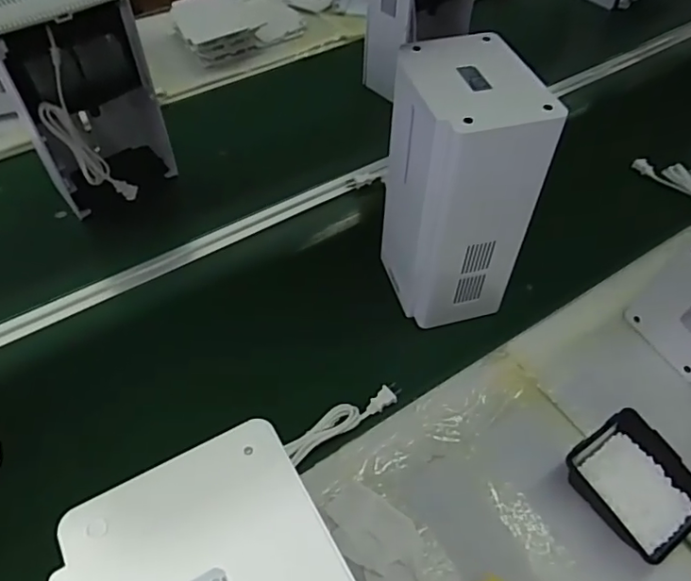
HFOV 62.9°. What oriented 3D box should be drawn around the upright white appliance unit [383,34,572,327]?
[{"bbox_3d":[0.146,-0.137,0.770,0.149,0.324,0.192,-14,52,-11],"label":"upright white appliance unit"}]

